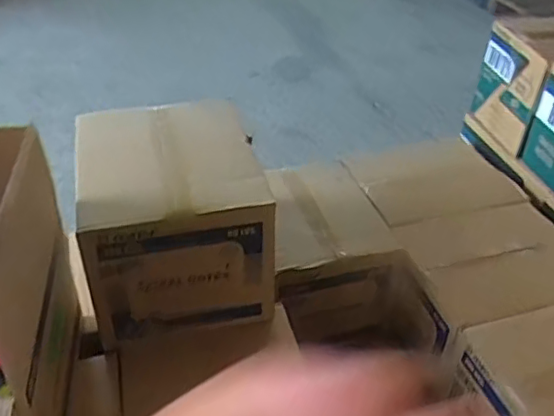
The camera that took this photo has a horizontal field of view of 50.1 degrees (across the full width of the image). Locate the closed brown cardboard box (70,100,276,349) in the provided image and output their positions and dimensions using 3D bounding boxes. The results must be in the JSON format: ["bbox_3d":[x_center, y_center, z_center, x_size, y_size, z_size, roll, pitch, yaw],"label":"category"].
[{"bbox_3d":[-0.189,0.043,1.138,0.333,0.368,0.231,-5,39,-11],"label":"closed brown cardboard box"}]

